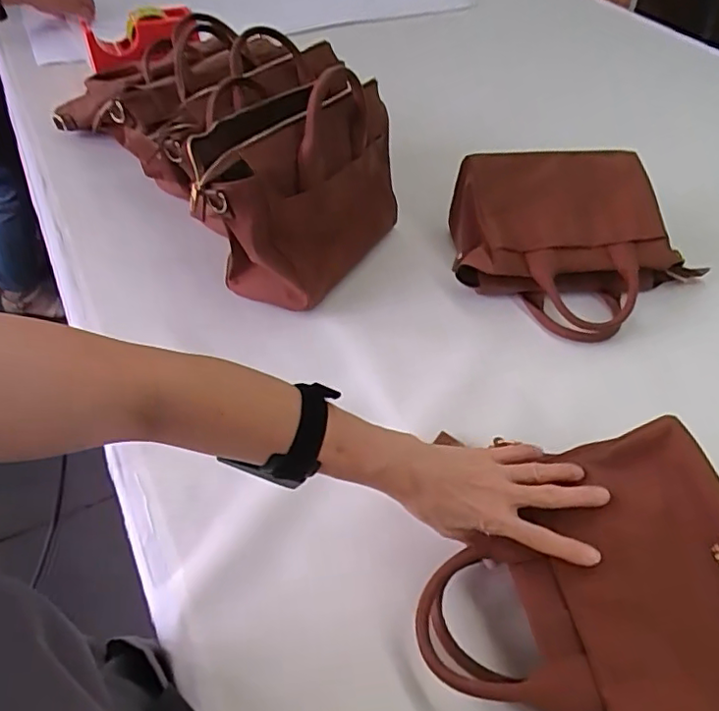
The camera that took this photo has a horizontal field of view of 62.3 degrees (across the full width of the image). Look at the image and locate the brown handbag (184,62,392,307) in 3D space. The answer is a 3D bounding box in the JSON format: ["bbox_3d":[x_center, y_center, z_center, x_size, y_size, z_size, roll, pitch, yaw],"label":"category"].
[{"bbox_3d":[-0.066,-0.205,0.738,0.119,0.211,0.276,18,49,15],"label":"brown handbag"}]

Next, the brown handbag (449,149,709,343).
[{"bbox_3d":[0.280,-0.151,0.762,0.316,0.111,0.256,4,47,2],"label":"brown handbag"}]

